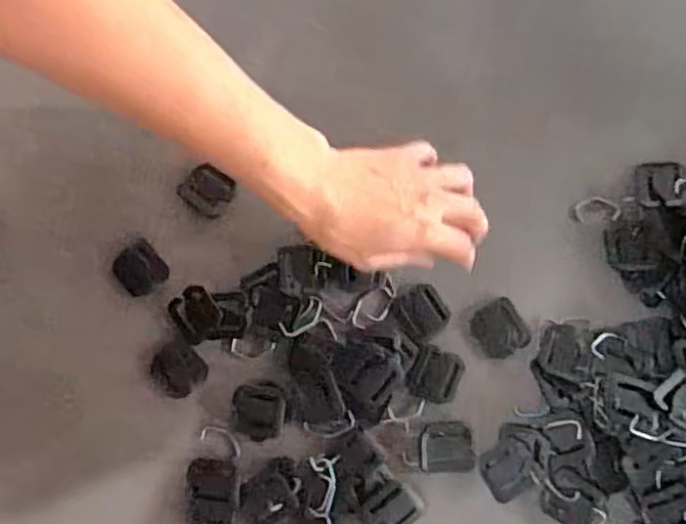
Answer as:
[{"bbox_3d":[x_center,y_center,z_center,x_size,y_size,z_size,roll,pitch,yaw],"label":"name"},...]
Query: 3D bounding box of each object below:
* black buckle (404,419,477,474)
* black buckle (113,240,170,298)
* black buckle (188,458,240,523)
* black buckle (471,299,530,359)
[{"bbox_3d":[0.069,0.133,0.484,0.048,0.004,0.035,-3,80,0],"label":"black buckle"},{"bbox_3d":[-0.155,0.006,0.517,0.036,0.005,0.039,-39,82,-6],"label":"black buckle"},{"bbox_3d":[-0.093,0.167,0.486,0.037,0.007,0.048,0,80,1],"label":"black buckle"},{"bbox_3d":[0.115,0.050,0.497,0.036,0.004,0.038,-30,81,-5],"label":"black buckle"}]

